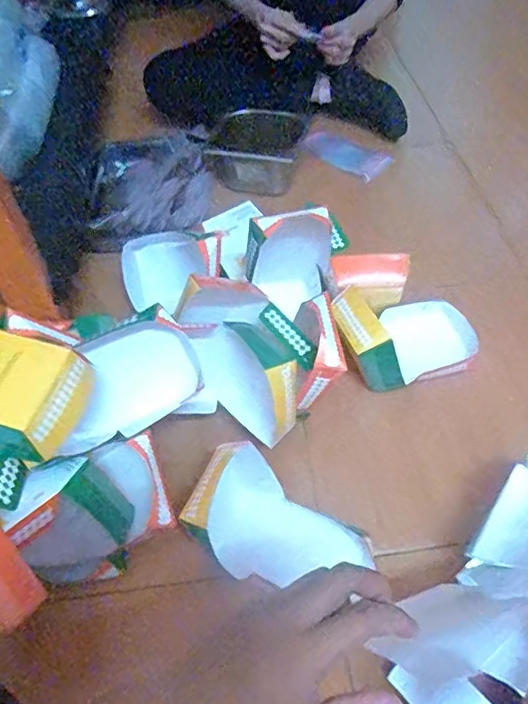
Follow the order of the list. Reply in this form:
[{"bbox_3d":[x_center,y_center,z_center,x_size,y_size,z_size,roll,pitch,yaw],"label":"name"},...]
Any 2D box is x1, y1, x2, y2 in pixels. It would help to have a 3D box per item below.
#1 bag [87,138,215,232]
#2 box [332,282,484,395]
[{"bbox_3d":[-0.210,-0.327,1.045,0.214,0.051,0.318,-9,51,-2],"label":"bag"},{"bbox_3d":[0.194,-0.032,0.764,0.193,0.104,0.134,-17,52,-9],"label":"box"}]

